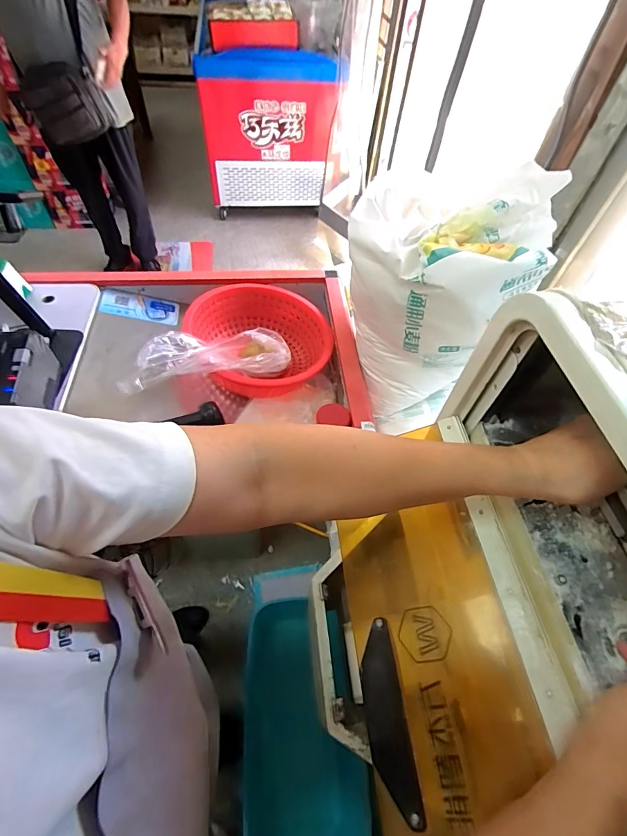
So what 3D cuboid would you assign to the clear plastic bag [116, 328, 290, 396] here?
[{"bbox_3d":[-0.201,-0.127,0.784,0.306,0.108,0.108,-19,59,-16],"label":"clear plastic bag"}]

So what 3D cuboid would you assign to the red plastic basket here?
[{"bbox_3d":[-0.117,-0.176,0.909,0.307,0.149,0.322,2,55,-3],"label":"red plastic basket"}]

